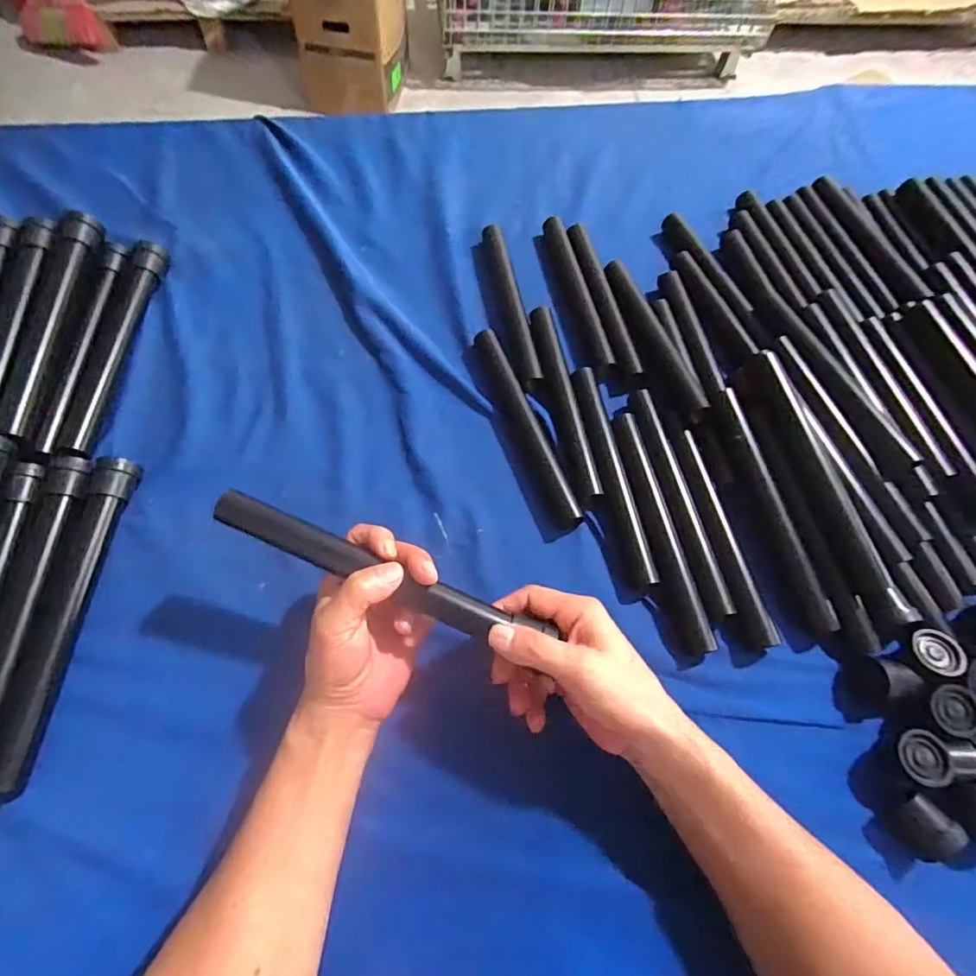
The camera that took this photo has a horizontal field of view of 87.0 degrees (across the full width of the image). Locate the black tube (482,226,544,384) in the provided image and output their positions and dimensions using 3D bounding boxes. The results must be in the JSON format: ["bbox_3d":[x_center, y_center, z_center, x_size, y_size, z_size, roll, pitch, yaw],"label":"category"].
[{"bbox_3d":[0.024,-0.205,0.555,0.025,0.024,0.213,-8,65,-7],"label":"black tube"}]

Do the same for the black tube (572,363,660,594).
[{"bbox_3d":[0.114,-0.018,0.471,0.027,0.022,0.215,-7,65,-6],"label":"black tube"}]

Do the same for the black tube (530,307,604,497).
[{"bbox_3d":[0.074,-0.092,0.504,0.023,0.025,0.214,-8,65,-7],"label":"black tube"}]

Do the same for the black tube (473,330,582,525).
[{"bbox_3d":[0.034,-0.066,0.492,0.023,0.026,0.217,-18,67,-11],"label":"black tube"}]

